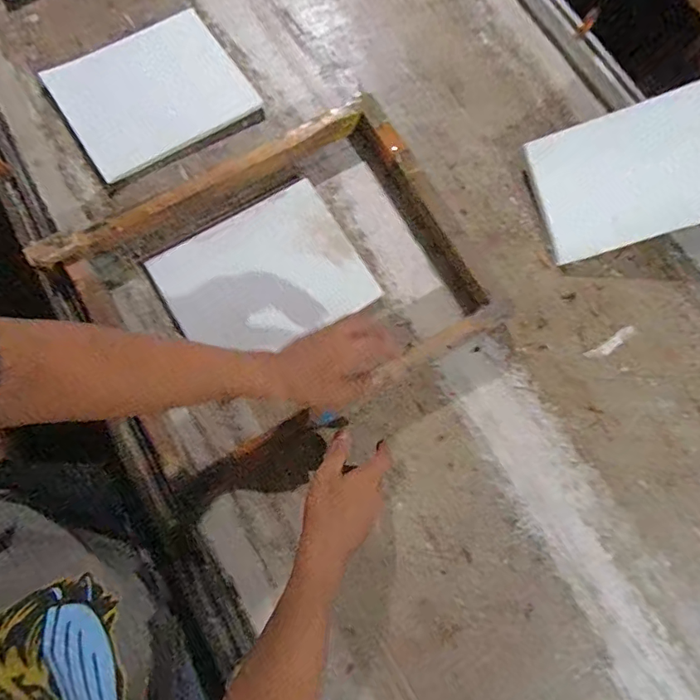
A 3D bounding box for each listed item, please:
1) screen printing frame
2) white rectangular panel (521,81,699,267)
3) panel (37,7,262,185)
[{"bbox_3d":[-0.087,-0.101,0.671,0.485,0.067,0.410,-32,79,-7],"label":"screen printing frame"},{"bbox_3d":[0.409,-0.253,0.697,0.260,0.015,0.194,-16,85,20],"label":"white rectangular panel"},{"bbox_3d":[-0.318,-0.417,0.774,0.272,0.012,0.227,-32,79,-7],"label":"panel"}]

